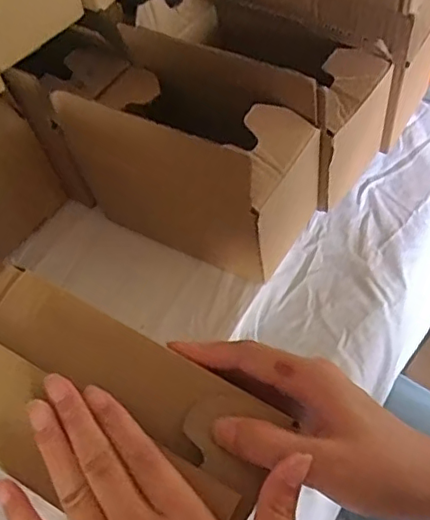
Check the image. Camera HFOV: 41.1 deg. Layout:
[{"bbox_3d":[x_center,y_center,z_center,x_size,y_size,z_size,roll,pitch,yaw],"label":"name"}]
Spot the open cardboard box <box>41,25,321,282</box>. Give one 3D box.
[{"bbox_3d":[-0.040,-0.091,0.480,0.229,0.160,0.100,26,62,21],"label":"open cardboard box"}]

